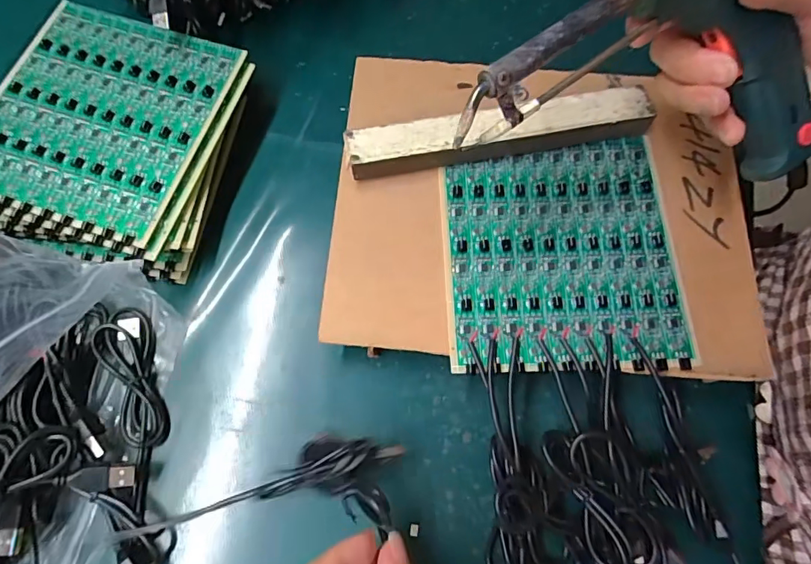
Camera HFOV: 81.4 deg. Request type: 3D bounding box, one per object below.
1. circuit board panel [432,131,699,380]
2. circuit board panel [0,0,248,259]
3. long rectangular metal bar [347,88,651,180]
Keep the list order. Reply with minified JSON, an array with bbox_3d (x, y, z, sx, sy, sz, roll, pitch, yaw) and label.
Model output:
[{"bbox_3d":[0.094,-0.020,0.290,0.138,0.006,0.146,-1,72,-3],"label":"circuit board panel"},{"bbox_3d":[-0.204,-0.109,0.312,0.142,0.010,0.161,17,72,3],"label":"circuit board panel"},{"bbox_3d":[0.060,-0.096,0.304,0.194,0.026,0.032,-11,72,-6],"label":"long rectangular metal bar"}]

